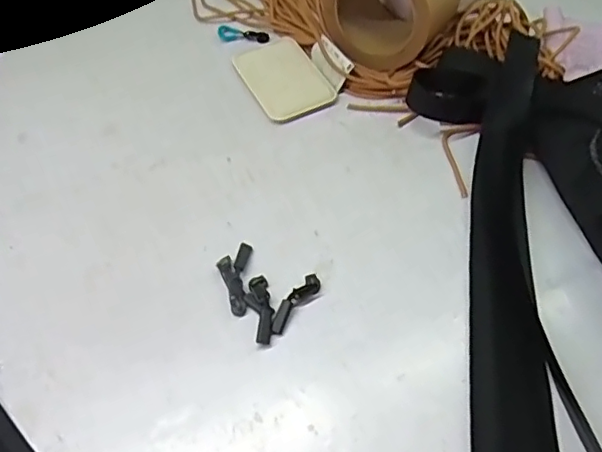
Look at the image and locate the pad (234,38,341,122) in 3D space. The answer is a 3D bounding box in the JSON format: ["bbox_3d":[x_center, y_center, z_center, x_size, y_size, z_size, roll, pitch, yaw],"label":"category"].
[{"bbox_3d":[-0.017,-0.141,0.532,0.066,0.008,0.102,-23,57,-14],"label":"pad"}]

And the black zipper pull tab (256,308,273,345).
[{"bbox_3d":[-0.025,0.069,0.388,0.008,0.006,0.025,4,55,5],"label":"black zipper pull tab"}]

